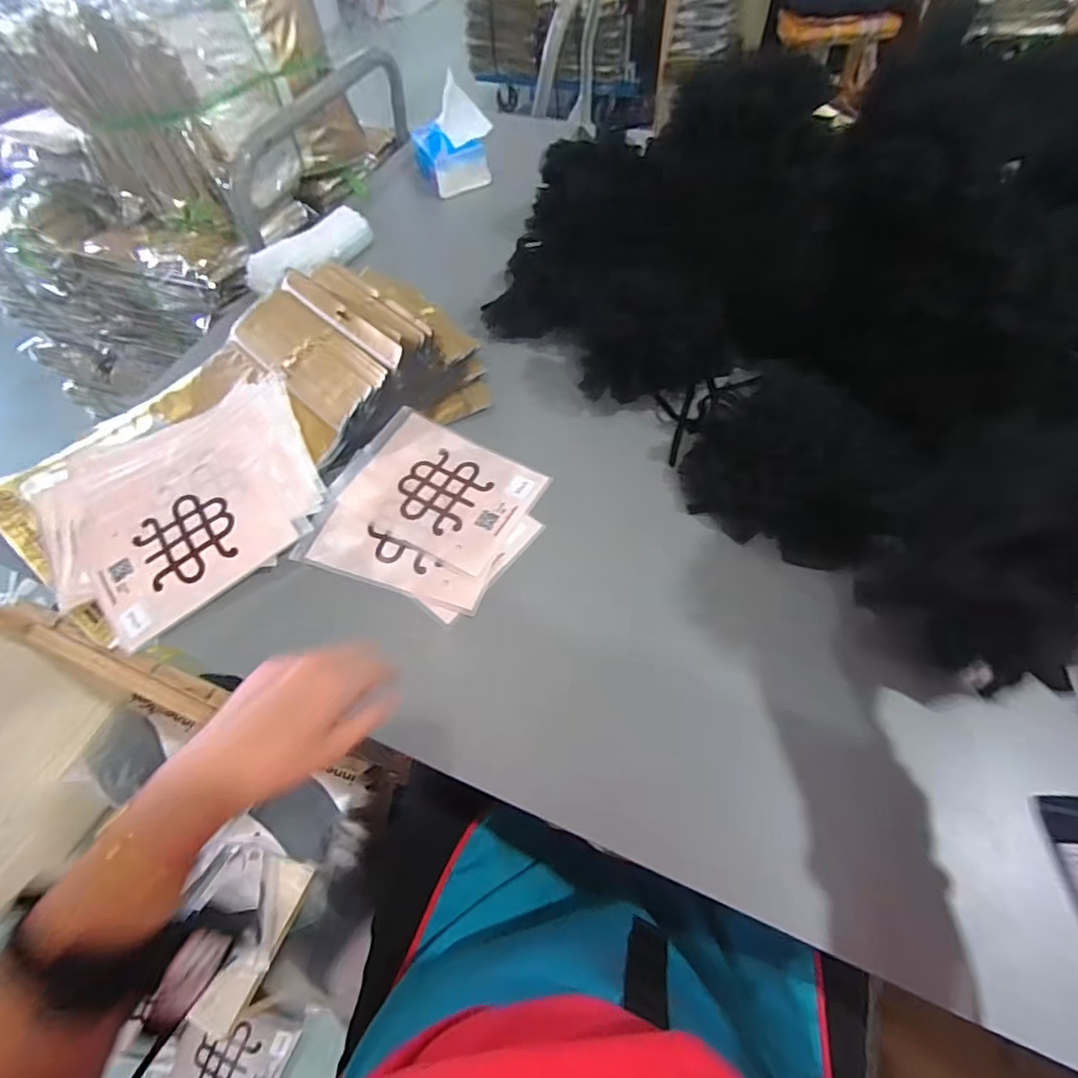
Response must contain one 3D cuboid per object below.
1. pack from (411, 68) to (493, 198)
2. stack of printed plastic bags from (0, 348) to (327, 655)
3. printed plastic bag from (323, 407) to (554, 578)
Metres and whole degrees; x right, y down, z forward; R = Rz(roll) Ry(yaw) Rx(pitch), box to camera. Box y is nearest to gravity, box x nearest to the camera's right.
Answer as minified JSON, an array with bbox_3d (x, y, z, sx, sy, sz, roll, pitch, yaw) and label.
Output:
[{"bbox_3d":[-0.156,-0.717,0.904,0.132,0.116,0.112,-20,61,-7],"label":"pack"},{"bbox_3d":[-0.423,-0.062,0.585,0.321,0.052,0.305,-38,65,-16],"label":"stack of printed plastic bags"},{"bbox_3d":[-0.118,-0.062,0.595,0.219,0.012,0.156,25,66,16],"label":"printed plastic bag"}]

